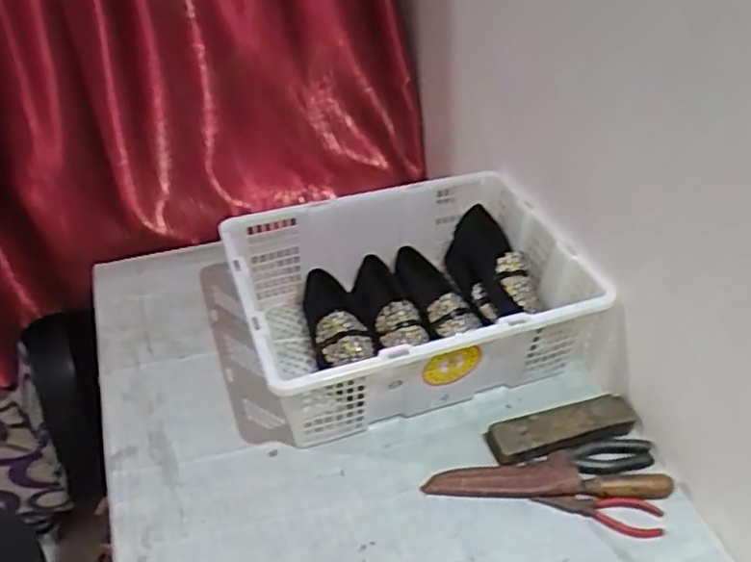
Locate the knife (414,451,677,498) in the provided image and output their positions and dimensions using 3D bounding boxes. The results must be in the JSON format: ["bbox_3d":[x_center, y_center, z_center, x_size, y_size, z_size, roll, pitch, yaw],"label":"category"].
[{"bbox_3d":[0.215,0.247,0.841,0.297,0.019,0.053,1,40,0],"label":"knife"}]

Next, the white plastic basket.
[{"bbox_3d":[0.052,0.024,0.991,0.469,0.162,0.351,-12,42,-15],"label":"white plastic basket"}]

